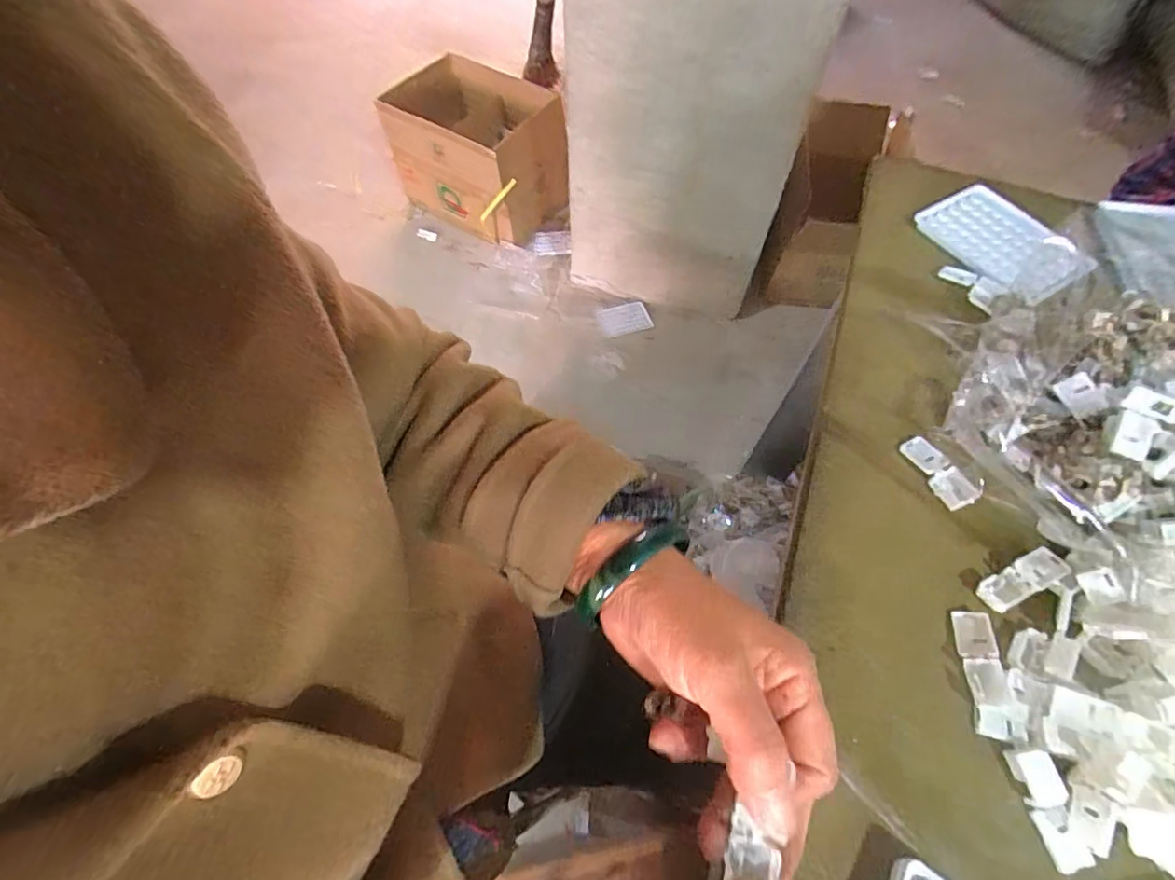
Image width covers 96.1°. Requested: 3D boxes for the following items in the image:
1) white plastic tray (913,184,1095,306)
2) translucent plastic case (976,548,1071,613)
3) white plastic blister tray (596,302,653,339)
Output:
[{"bbox_3d":[0.374,-0.178,0.481,0.103,0.017,0.126,-26,64,-14],"label":"white plastic tray"},{"bbox_3d":[0.274,0.088,0.333,0.054,0.012,0.020,-23,64,-12],"label":"translucent plastic case"},{"bbox_3d":[0.094,-0.308,1.351,0.126,0.014,0.073,-13,88,10],"label":"white plastic blister tray"}]

